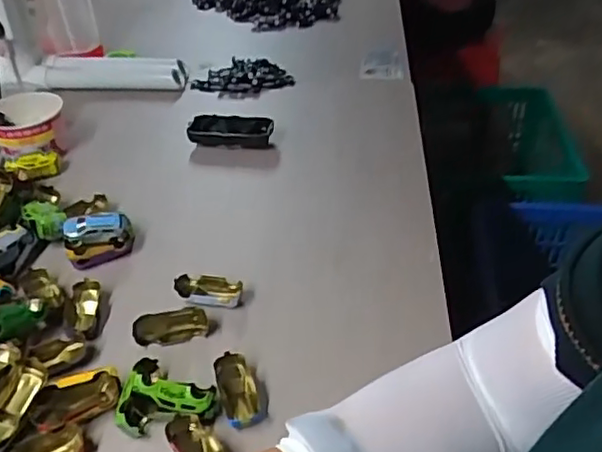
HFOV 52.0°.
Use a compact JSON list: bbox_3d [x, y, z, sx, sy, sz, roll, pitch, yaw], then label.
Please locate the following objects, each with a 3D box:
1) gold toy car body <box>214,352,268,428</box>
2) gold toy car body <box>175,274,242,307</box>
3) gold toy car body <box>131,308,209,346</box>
[{"bbox_3d":[-0.049,0.134,0.497,0.033,0.023,0.064,-14,40,-15],"label":"gold toy car body"},{"bbox_3d":[-0.089,0.060,0.586,0.062,0.015,0.029,5,39,9],"label":"gold toy car body"},{"bbox_3d":[-0.117,0.090,0.554,0.064,0.016,0.025,-11,39,-11],"label":"gold toy car body"}]

